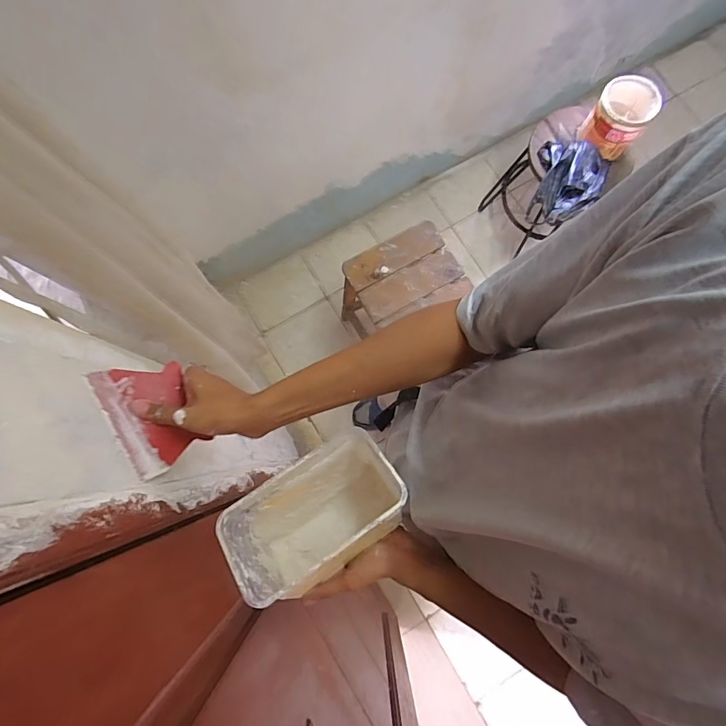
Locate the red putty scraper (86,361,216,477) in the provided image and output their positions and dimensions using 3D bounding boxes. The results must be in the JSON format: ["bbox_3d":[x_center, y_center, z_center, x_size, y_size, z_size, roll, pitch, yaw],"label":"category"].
[{"bbox_3d":[-0.232,0.056,0.474,0.012,0.098,0.121,-32,85,29],"label":"red putty scraper"}]

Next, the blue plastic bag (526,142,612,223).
[{"bbox_3d":[0.611,-0.565,1.279,0.208,0.119,0.275,34,81,6],"label":"blue plastic bag"}]

